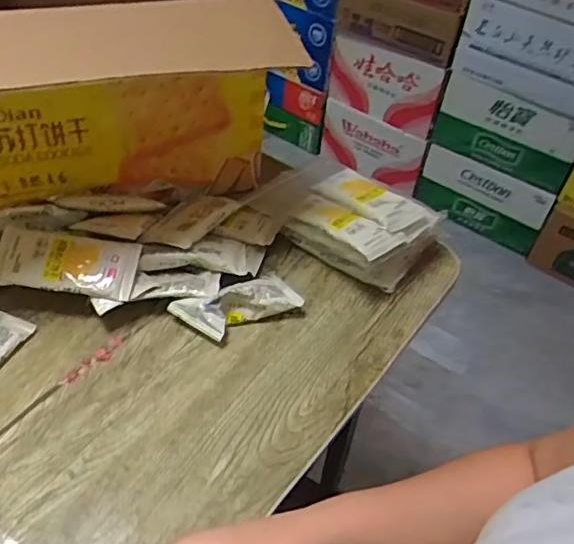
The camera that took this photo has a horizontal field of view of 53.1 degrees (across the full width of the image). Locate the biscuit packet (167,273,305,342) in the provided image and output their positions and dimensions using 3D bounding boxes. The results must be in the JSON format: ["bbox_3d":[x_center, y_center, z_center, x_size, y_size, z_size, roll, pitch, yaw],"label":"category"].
[{"bbox_3d":[-0.052,0.034,0.598,0.121,0.036,0.057,-21,52,-24],"label":"biscuit packet"}]

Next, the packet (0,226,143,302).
[{"bbox_3d":[-0.223,-0.010,0.581,0.136,0.012,0.062,8,64,-5],"label":"packet"}]

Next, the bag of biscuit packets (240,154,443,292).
[{"bbox_3d":[0.063,-0.076,0.686,0.212,0.062,0.130,35,52,25],"label":"bag of biscuit packets"}]

